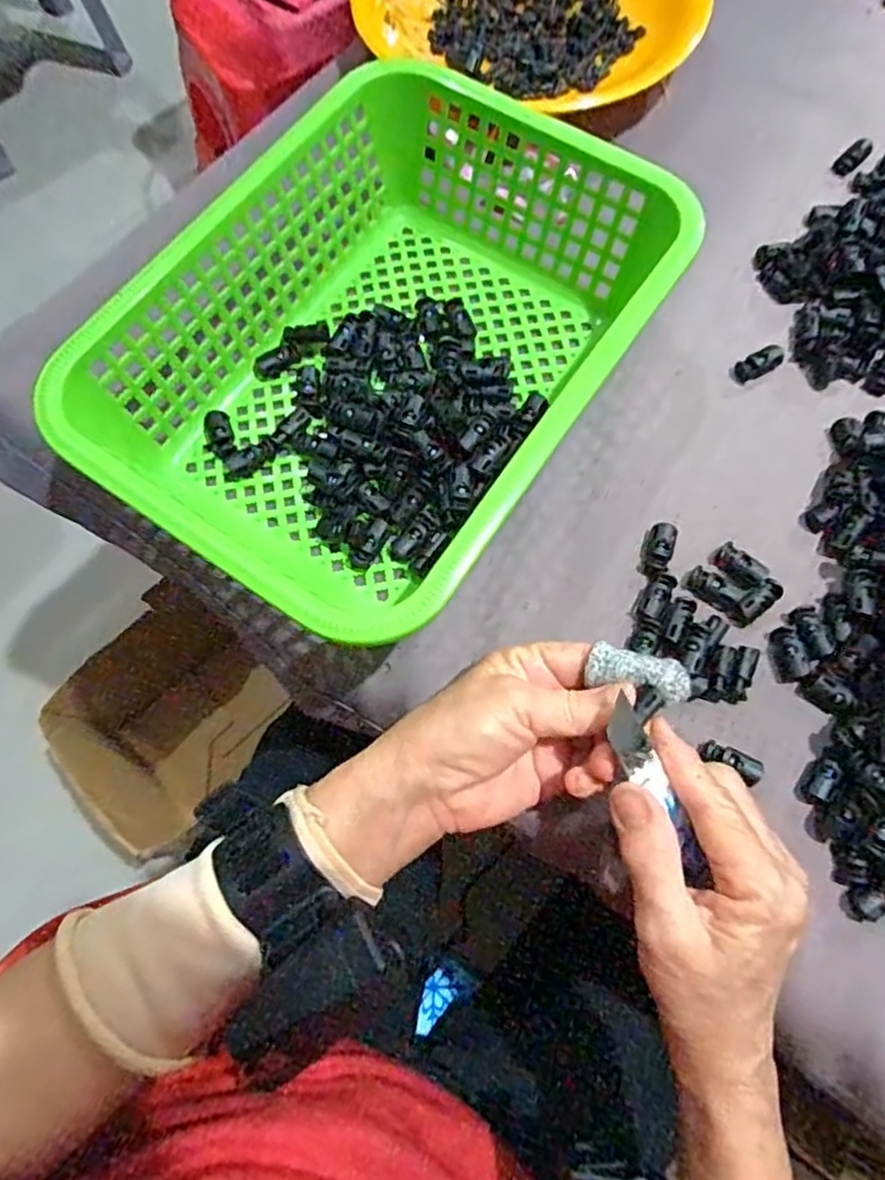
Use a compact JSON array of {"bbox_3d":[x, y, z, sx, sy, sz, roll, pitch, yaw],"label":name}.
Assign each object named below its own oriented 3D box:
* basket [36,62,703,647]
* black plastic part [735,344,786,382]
[{"bbox_3d":[-0.024,-0.126,0.360,0.215,0.089,0.296,34,75,11],"label":"basket"},{"bbox_3d":[0.188,-0.135,0.393,0.031,0.008,0.014,-27,74,-8],"label":"black plastic part"}]

